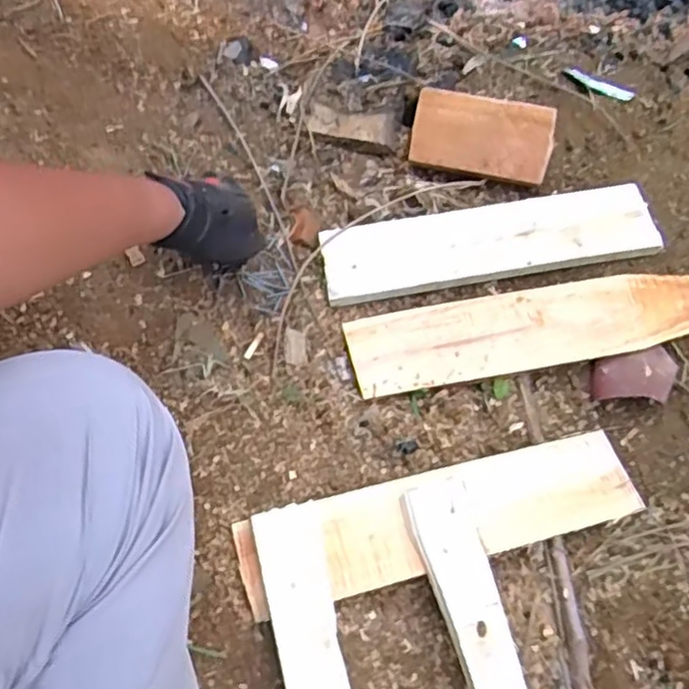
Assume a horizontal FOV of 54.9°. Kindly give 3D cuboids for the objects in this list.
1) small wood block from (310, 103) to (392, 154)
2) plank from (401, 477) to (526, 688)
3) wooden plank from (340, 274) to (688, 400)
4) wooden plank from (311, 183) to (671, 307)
[{"bbox_3d":[0.009,-0.282,0.863,0.110,0.020,0.055,7,60,1],"label":"small wood block"},{"bbox_3d":[0.128,0.282,0.567,0.054,0.018,0.332,-16,70,-6],"label":"plank"},{"bbox_3d":[0.205,-0.020,0.718,0.396,0.017,0.088,-8,61,-8],"label":"wooden plank"},{"bbox_3d":[0.169,-0.120,0.769,0.387,0.022,0.101,-11,62,-9],"label":"wooden plank"}]

